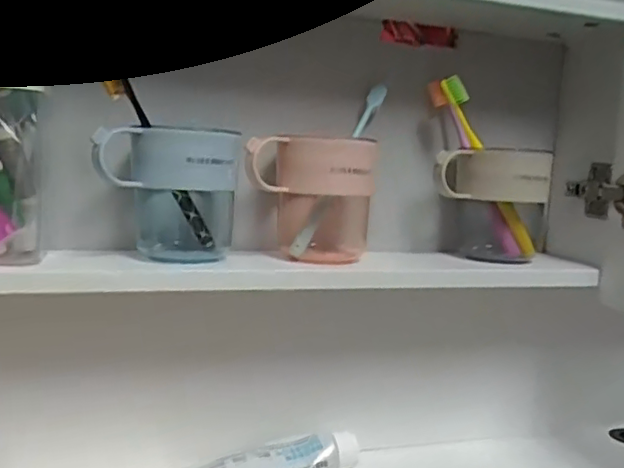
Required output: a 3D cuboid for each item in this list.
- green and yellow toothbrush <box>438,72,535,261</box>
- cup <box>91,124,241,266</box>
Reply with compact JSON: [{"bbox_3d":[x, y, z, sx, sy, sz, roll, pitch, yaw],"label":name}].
[{"bbox_3d":[0.162,-0.060,0.559,0.016,0.179,0.016,-27,6,3],"label":"green and yellow toothbrush"},{"bbox_3d":[-0.111,-0.031,0.484,0.100,0.104,0.075,2,7,-9],"label":"cup"}]

